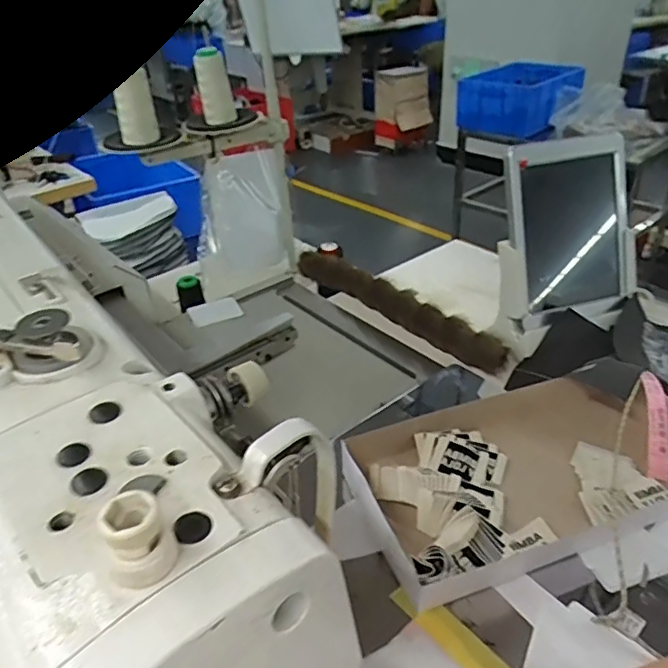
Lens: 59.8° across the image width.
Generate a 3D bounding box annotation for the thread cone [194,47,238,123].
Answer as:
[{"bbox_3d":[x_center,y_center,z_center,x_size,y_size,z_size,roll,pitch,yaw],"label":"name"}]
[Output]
[{"bbox_3d":[-0.179,-0.374,0.876,0.046,0.100,0.044,-12,35,-14],"label":"thread cone"}]

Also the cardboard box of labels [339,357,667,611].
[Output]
[{"bbox_3d":[0.170,0.111,0.524,0.322,0.041,0.190,-16,36,-19],"label":"cardboard box of labels"}]

